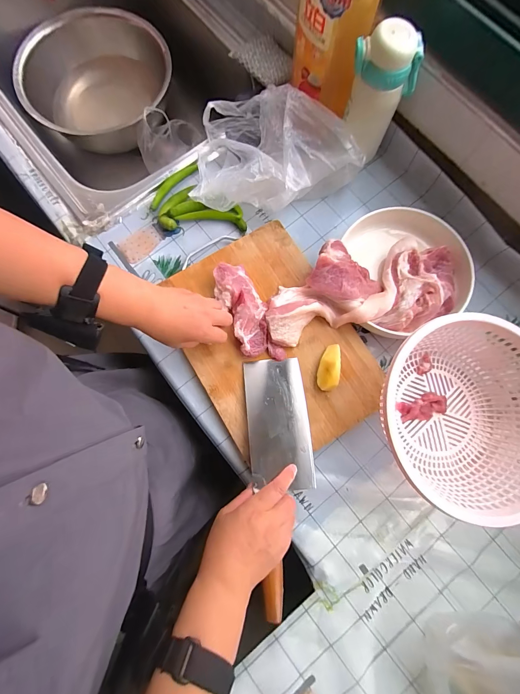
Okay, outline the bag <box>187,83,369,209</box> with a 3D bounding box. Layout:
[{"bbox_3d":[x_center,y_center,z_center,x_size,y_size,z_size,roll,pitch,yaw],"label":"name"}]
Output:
[{"bbox_3d":[0.027,-0.311,0.492,0.250,0.101,0.180,6,78,1],"label":"bag"}]

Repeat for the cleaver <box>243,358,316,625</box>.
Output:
[{"bbox_3d":[0.026,0.159,0.404,0.085,0.017,0.298,-2,67,-1],"label":"cleaver"}]

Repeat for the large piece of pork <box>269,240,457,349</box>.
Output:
[{"bbox_3d":[0.150,-0.084,0.455,0.282,0.056,0.131,-6,78,-2],"label":"large piece of pork"}]

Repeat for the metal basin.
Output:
[{"bbox_3d":[-0.381,-0.602,0.727,0.303,0.141,0.309,0,78,0],"label":"metal basin"}]

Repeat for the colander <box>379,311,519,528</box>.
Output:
[{"bbox_3d":[0.270,0.089,0.403,0.218,0.098,0.230,0,78,0],"label":"colander"}]

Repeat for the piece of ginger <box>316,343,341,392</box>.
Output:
[{"bbox_3d":[0.099,0.029,0.442,0.028,0.025,0.066,11,78,2],"label":"piece of ginger"}]

